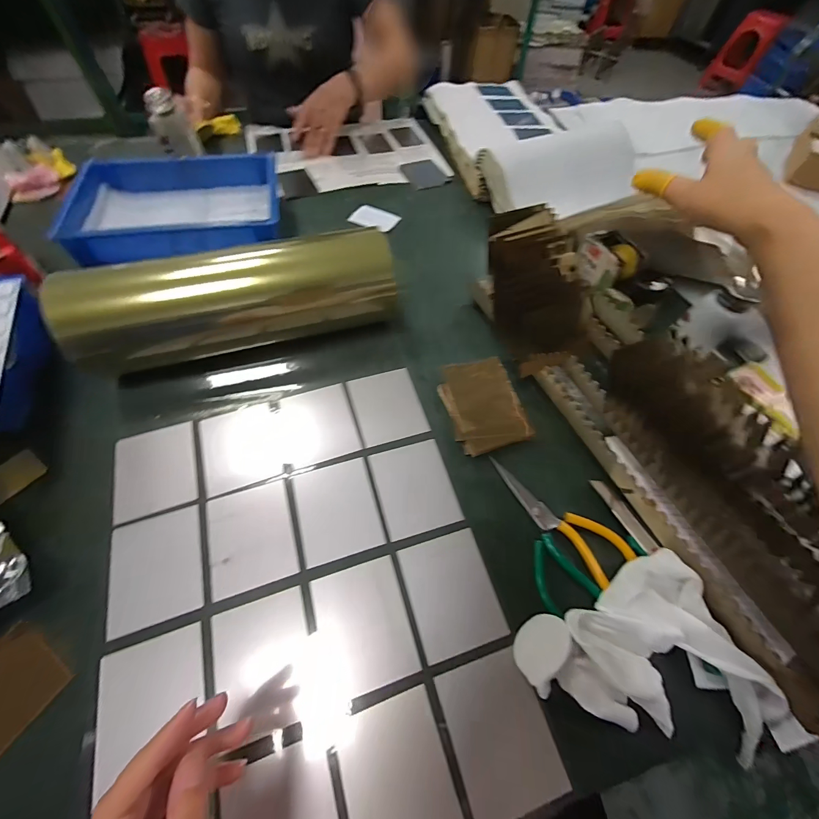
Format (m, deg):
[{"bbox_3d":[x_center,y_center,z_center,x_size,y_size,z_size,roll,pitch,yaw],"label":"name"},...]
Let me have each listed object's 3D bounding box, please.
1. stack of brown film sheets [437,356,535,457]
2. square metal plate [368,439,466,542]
[{"bbox_3d":[0.091,-0.011,0.446,0.092,0.010,0.127,-11,61,-9],"label":"stack of brown film sheets"},{"bbox_3d":[0.006,0.086,0.400,0.081,0.004,0.100,-14,61,-11],"label":"square metal plate"}]

